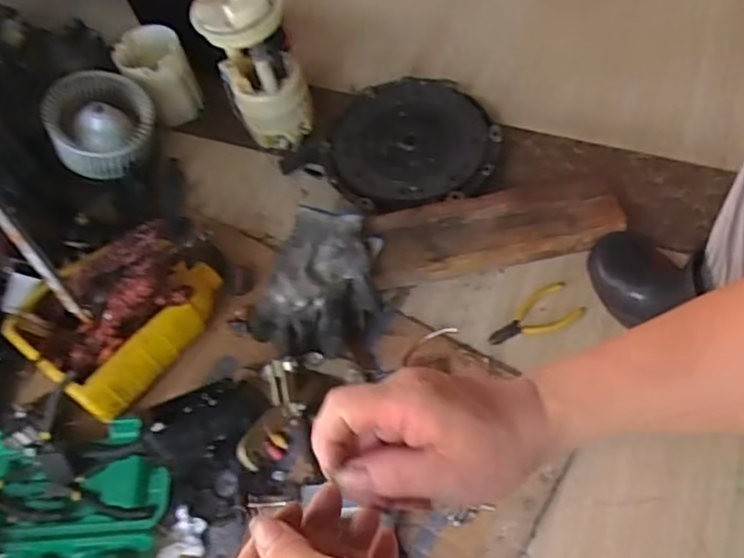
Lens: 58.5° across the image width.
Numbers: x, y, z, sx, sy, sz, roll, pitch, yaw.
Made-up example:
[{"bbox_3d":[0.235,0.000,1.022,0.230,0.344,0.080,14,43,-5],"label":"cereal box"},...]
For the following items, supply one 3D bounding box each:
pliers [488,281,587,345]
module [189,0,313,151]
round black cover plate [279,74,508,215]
[{"bbox_3d":[0.200,0.046,0.826,0.122,0.011,0.057,-24,59,-6],"label":"pliers"},{"bbox_3d":[-0.163,-0.305,0.948,0.120,0.231,0.120,-19,59,-4],"label":"module"},{"bbox_3d":[0.044,-0.203,0.973,0.282,0.063,0.252,30,68,23],"label":"round black cover plate"}]

